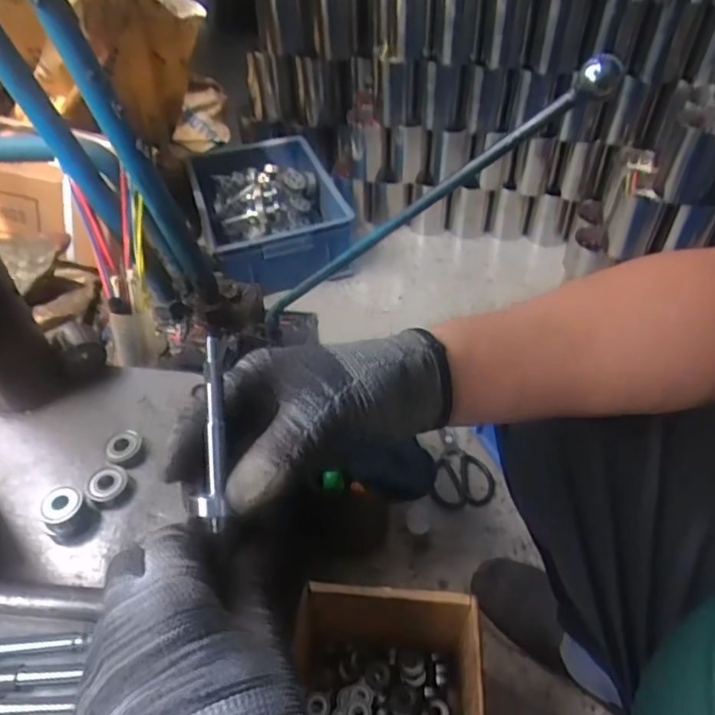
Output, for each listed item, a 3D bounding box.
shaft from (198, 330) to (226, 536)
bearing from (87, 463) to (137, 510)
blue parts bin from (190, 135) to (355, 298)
[{"bbox_3d":[-0.074,0.039,0.313,0.013,0.015,0.098,-2,83,0],"label":"shaft"},{"bbox_3d":[-0.189,0.099,0.458,0.031,0.013,0.034,-1,46,1],"label":"bearing"},{"bbox_3d":[-0.197,-0.338,1.365,0.310,0.146,0.423,-12,47,-9],"label":"blue parts bin"}]

